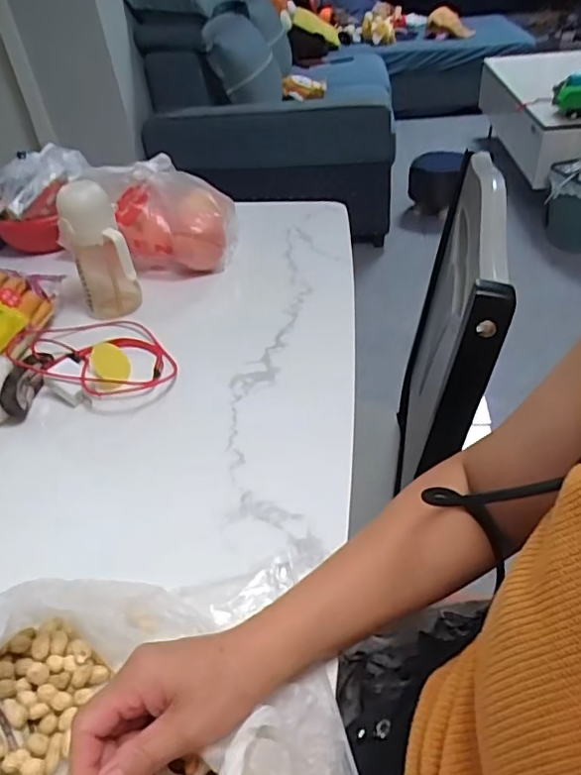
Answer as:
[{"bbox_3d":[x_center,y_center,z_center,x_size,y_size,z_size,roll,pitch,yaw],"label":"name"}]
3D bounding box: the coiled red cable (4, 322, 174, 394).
[{"bbox_3d":[-0.239,-0.042,0.689,0.202,0.028,0.168,-1,31,-6],"label":"coiled red cable"}]

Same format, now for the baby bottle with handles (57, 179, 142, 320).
[{"bbox_3d":[-0.247,-0.173,0.732,0.073,0.171,0.064,-19,41,-15],"label":"baby bottle with handles"}]

